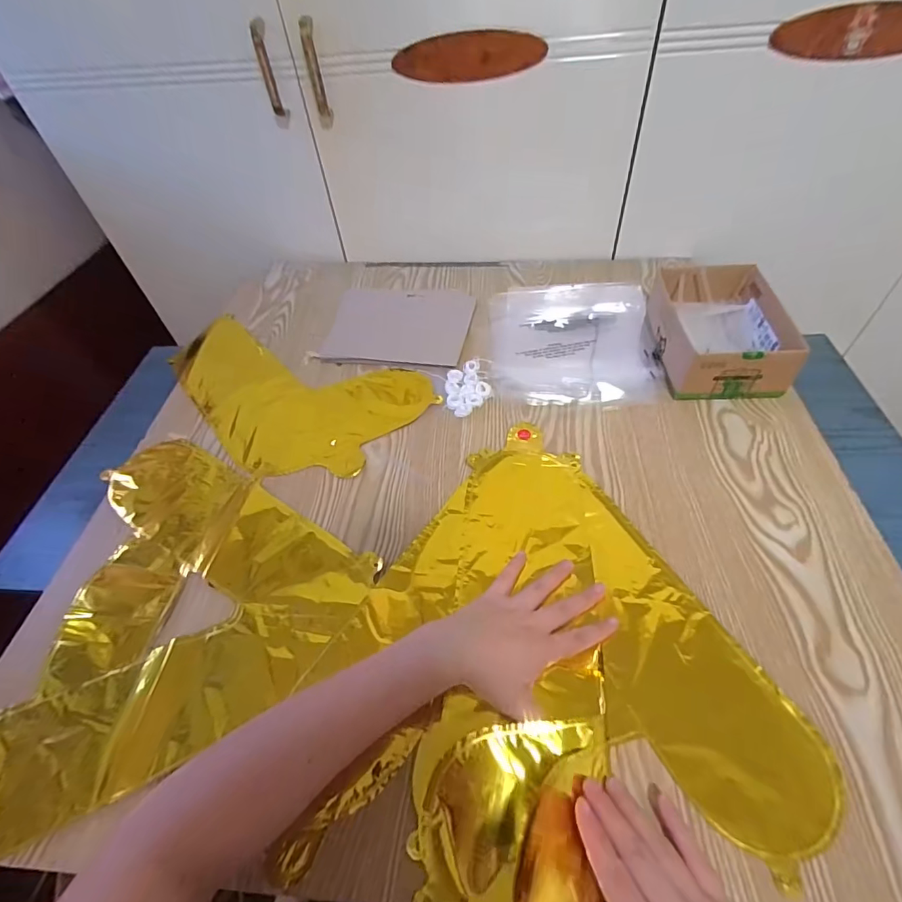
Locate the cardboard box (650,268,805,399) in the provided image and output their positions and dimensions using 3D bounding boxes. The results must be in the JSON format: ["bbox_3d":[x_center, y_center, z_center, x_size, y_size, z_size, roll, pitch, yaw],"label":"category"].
[{"bbox_3d":[0.328,-0.146,0.572,0.122,0.074,0.180,2,50,6],"label":"cardboard box"}]

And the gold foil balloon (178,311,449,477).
[{"bbox_3d":[-0.225,-0.091,0.625,0.376,0.016,0.217,32,59,27],"label":"gold foil balloon"}]

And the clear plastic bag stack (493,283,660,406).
[{"bbox_3d":[0.166,-0.161,0.644,0.215,0.007,0.264,2,50,7],"label":"clear plastic bag stack"}]

